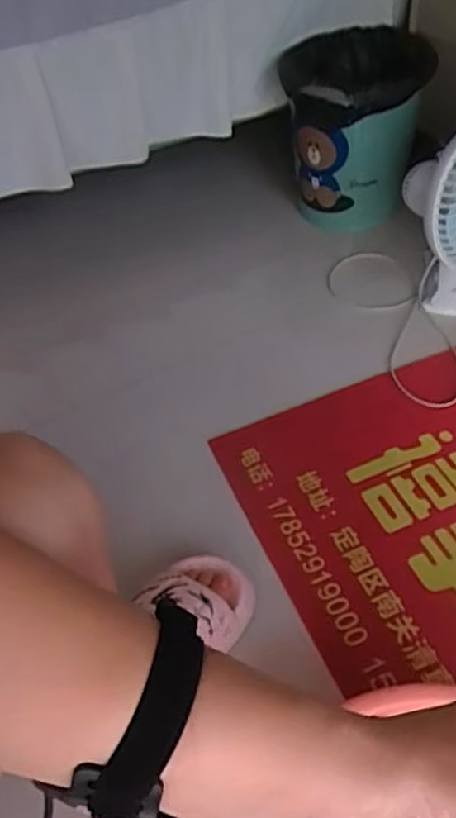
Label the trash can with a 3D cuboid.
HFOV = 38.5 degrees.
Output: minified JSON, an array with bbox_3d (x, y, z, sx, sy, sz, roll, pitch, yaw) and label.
[{"bbox_3d":[0.217,-0.483,1.197,0.231,0.323,0.211,-3,48,3],"label":"trash can"}]

